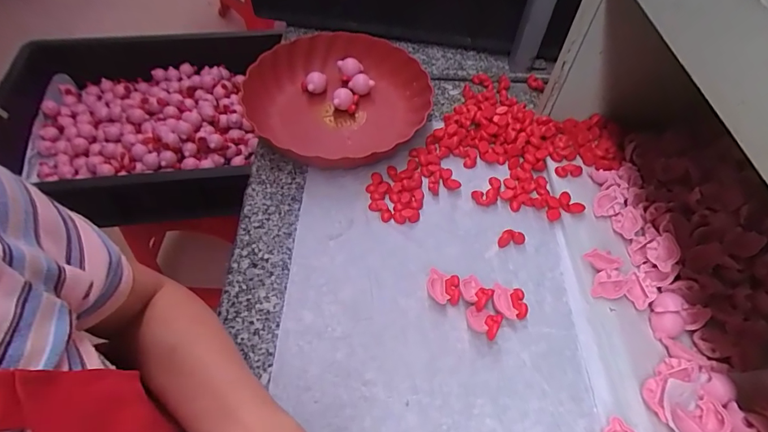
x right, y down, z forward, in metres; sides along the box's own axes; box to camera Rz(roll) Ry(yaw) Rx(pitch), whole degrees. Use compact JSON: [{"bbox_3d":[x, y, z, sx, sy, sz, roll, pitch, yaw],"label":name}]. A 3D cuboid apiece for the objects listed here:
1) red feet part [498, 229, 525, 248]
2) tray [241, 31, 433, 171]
[{"bbox_3d":[0.145,0.025,0.479,0.032,0.014,0.015,-12,57,-10],"label":"red feet part"},{"bbox_3d":[-0.060,-0.157,0.569,0.239,0.053,0.248,-14,57,-12],"label":"tray"}]

